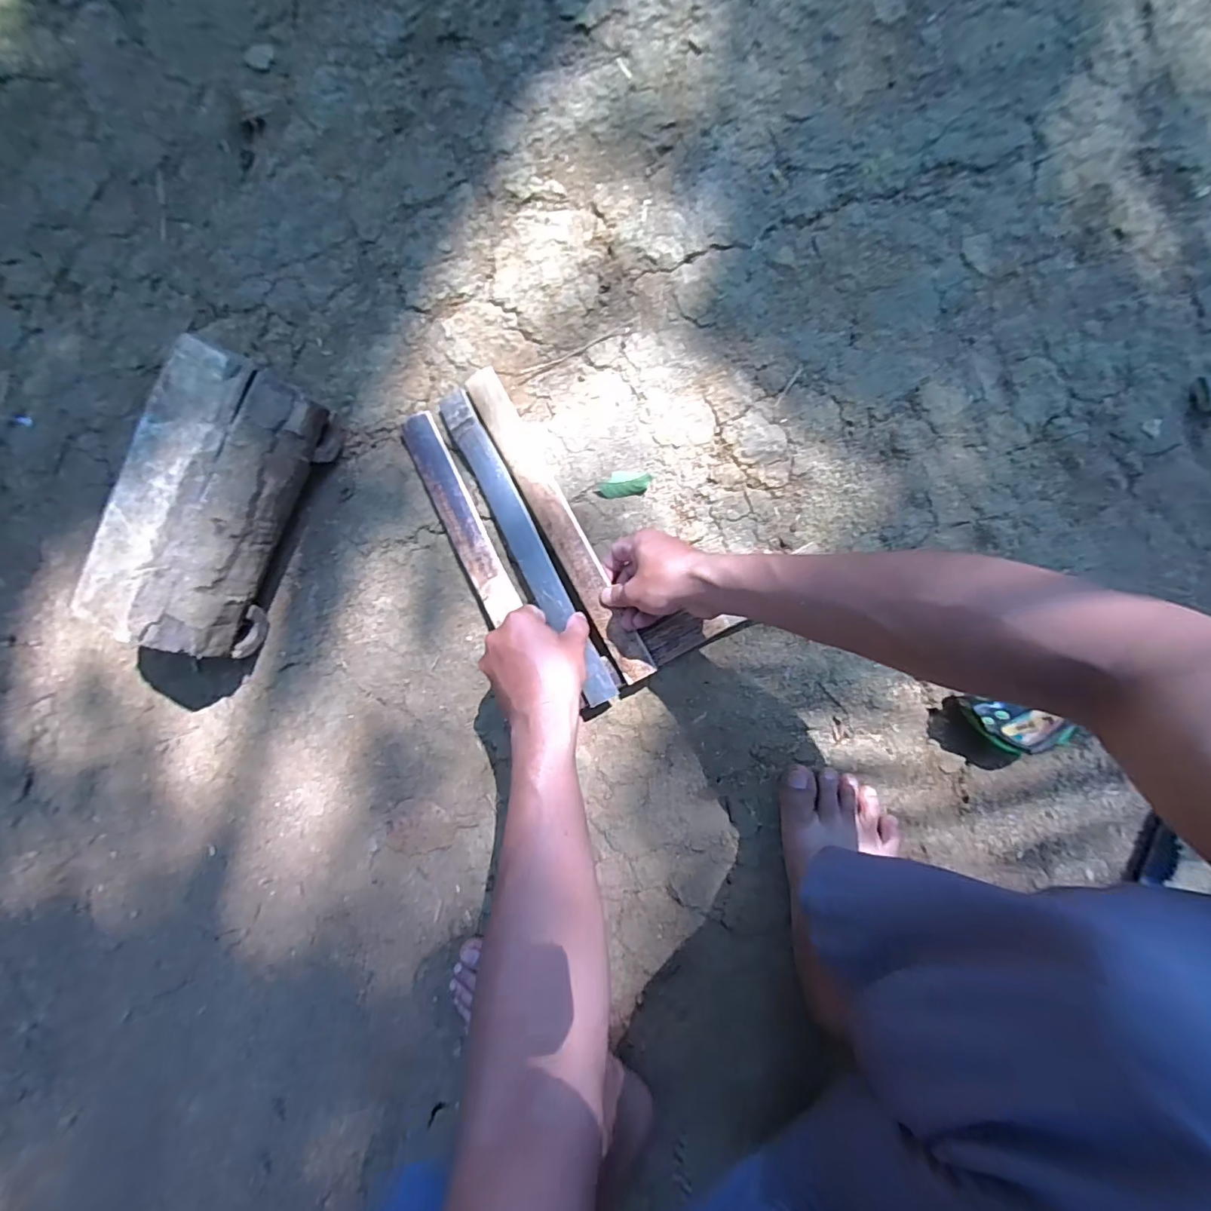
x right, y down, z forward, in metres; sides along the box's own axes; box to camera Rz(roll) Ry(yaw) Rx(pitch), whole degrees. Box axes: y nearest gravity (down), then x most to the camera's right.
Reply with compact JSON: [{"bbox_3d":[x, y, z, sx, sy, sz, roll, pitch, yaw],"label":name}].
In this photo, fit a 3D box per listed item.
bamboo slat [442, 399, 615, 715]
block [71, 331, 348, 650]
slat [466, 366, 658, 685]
[{"bbox_3d":[-0.081,-0.062,0.532,0.036,0.011,0.350,-28,85,7],"label":"bamboo slat"},{"bbox_3d":[-0.394,-0.099,0.538,0.117,0.123,0.285,26,94,7],"label":"block"},{"bbox_3d":[-0.048,-0.086,0.527,0.034,0.012,0.349,-29,83,7],"label":"slat"}]

